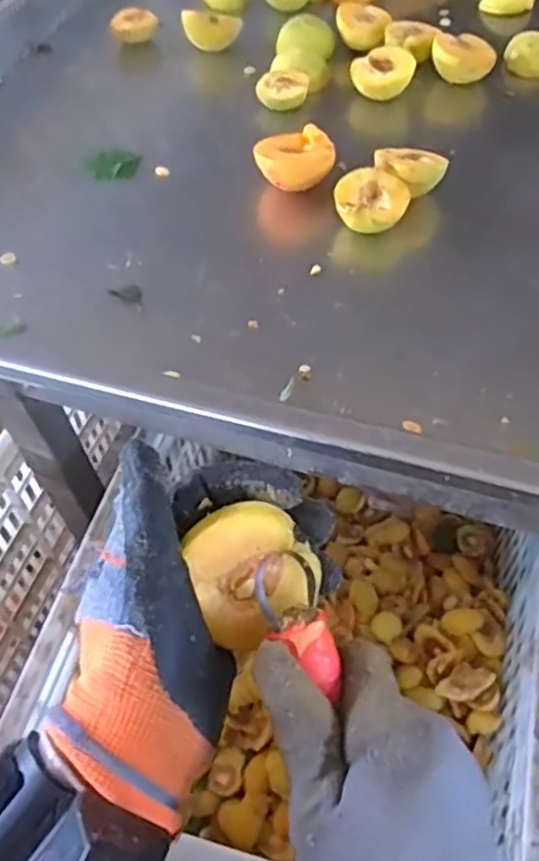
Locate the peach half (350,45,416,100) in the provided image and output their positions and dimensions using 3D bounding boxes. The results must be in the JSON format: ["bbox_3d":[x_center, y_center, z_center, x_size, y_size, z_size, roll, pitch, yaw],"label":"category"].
[{"bbox_3d":[0.115,-0.365,0.694,0.061,0.034,0.045,3,54,6],"label":"peach half"}]

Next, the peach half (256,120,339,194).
[{"bbox_3d":[0.022,-0.246,0.617,0.072,0.033,0.059,-4,52,-1],"label":"peach half"}]

